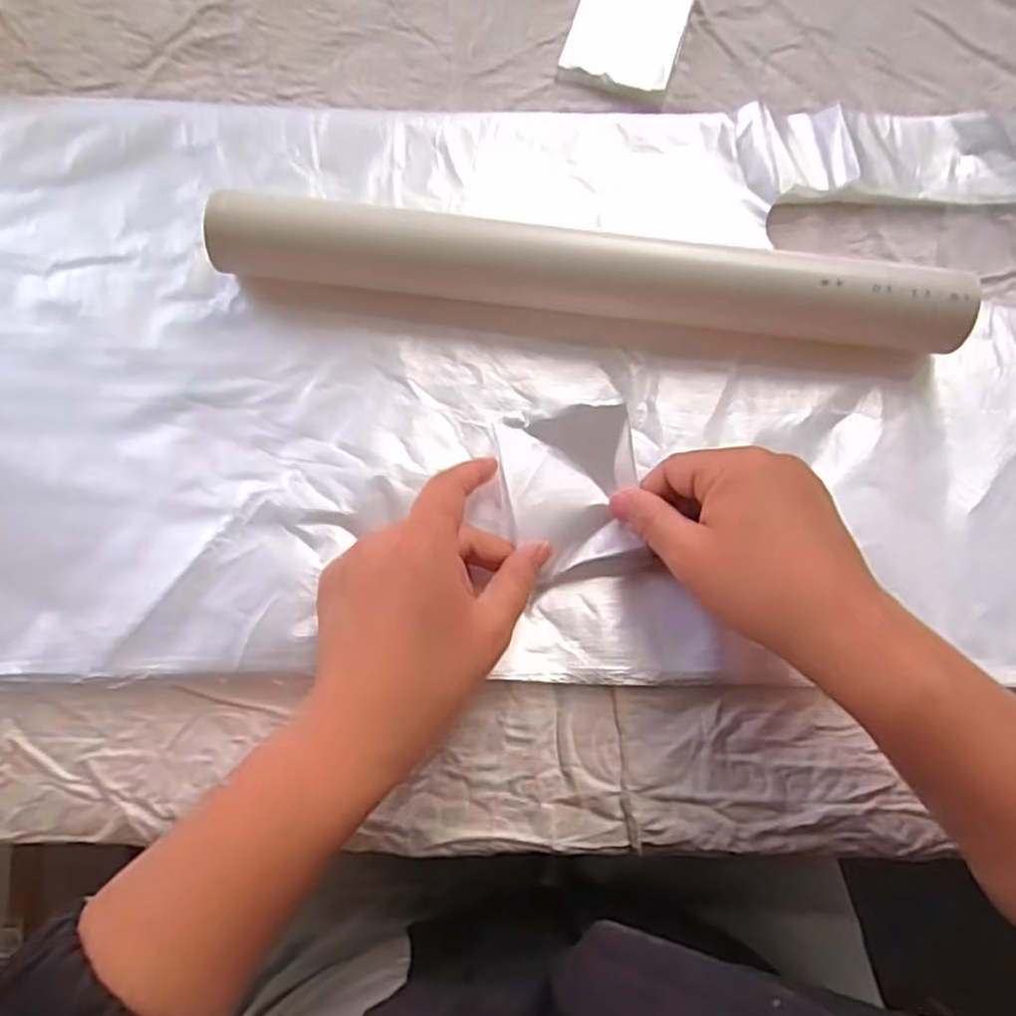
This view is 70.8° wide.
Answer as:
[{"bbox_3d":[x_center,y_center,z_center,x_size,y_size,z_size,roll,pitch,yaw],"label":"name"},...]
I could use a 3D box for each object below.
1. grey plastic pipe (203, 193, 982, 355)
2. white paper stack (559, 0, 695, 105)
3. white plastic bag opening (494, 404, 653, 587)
[{"bbox_3d":[0.037,-0.115,0.349,0.354,0.038,0.039,7,75,0],"label":"grey plastic pipe"},{"bbox_3d":[0.070,-0.274,0.414,0.063,0.010,0.077,17,75,3],"label":"white paper stack"},{"bbox_3d":[0.030,-0.007,0.331,0.061,0.024,0.071,-11,76,-4],"label":"white plastic bag opening"}]

